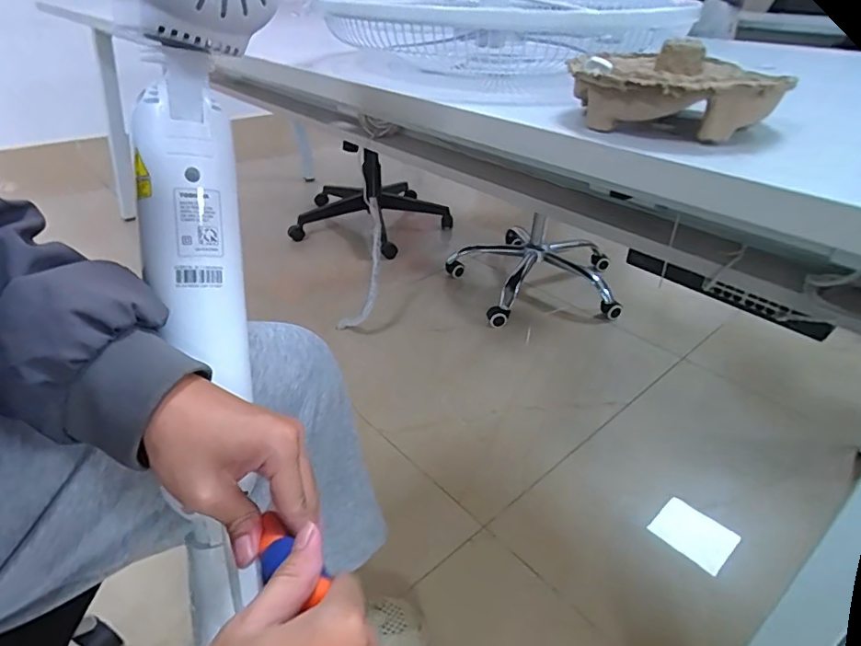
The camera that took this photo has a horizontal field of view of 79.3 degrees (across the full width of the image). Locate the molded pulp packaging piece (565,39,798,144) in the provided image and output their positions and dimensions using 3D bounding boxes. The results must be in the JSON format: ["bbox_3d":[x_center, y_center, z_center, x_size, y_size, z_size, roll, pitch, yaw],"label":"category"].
[{"bbox_3d":[0.177,-0.172,0.382,0.146,0.055,0.107,10,35,14],"label":"molded pulp packaging piece"}]

